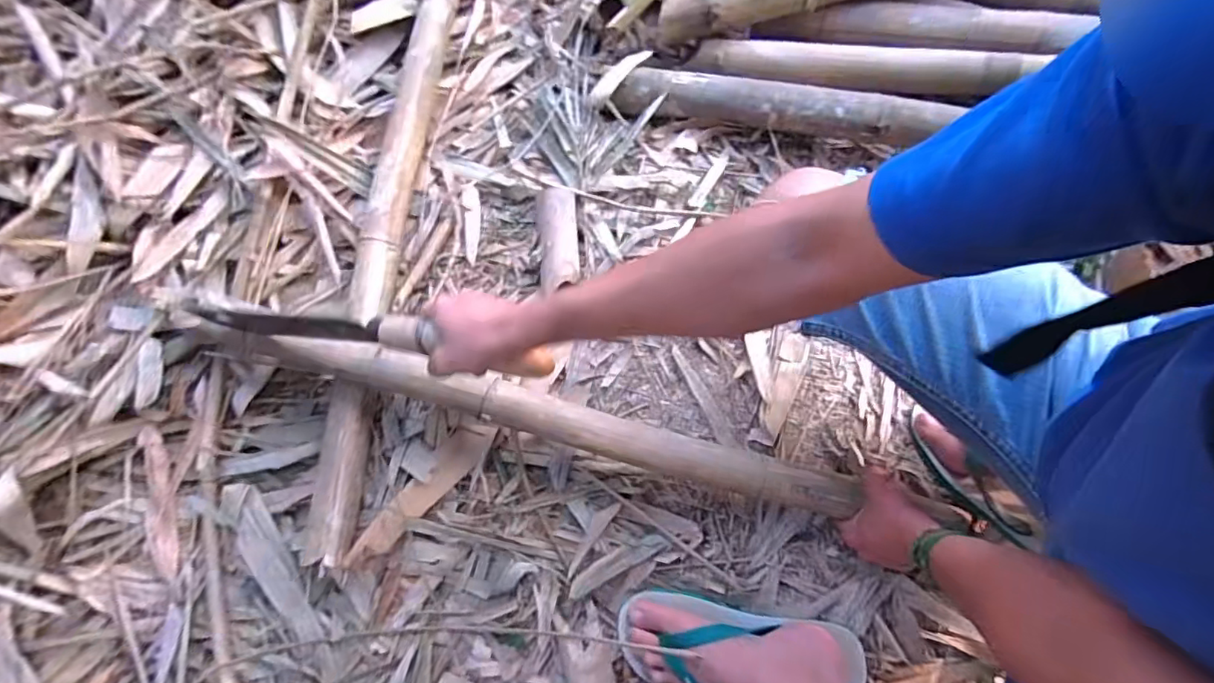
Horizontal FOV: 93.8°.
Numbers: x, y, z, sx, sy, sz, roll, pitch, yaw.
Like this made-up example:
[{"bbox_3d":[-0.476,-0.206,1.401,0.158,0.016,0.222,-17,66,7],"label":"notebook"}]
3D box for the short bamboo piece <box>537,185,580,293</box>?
[{"bbox_3d":[-0.066,-0.145,0.775,0.053,0.039,0.137,-3,73,-3],"label":"short bamboo piece"}]

